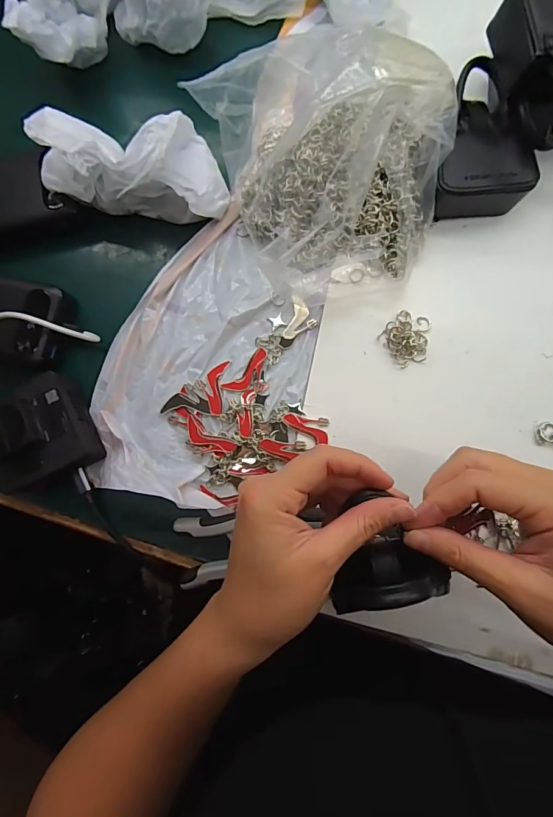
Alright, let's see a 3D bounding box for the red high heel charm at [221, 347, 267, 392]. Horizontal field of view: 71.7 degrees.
[{"bbox_3d":[-0.022,-0.029,0.320,0.020,0.004,0.046,44,90,8],"label":"red high heel charm"}]

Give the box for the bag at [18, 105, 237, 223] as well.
[{"bbox_3d":[-0.113,-0.196,0.303,0.145,0.076,0.063,6,85,-6],"label":"bag"}]

